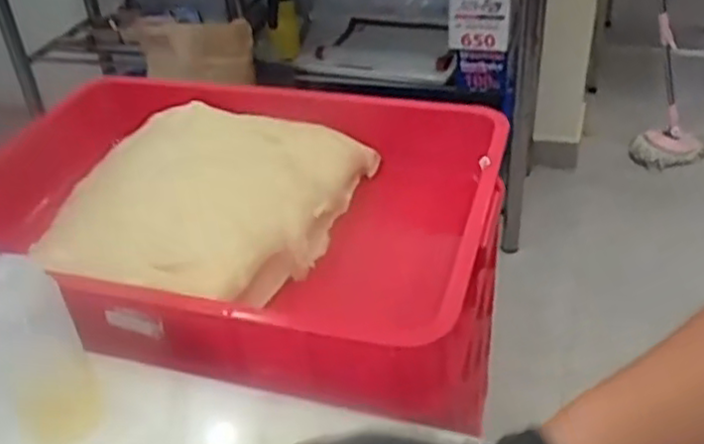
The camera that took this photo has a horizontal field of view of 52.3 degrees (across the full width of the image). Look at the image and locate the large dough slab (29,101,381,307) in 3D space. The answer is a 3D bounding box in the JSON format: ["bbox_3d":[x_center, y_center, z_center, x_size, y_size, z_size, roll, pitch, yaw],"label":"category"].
[{"bbox_3d":[-0.148,-0.034,0.813,0.224,0.125,0.367,14,39,23],"label":"large dough slab"}]

